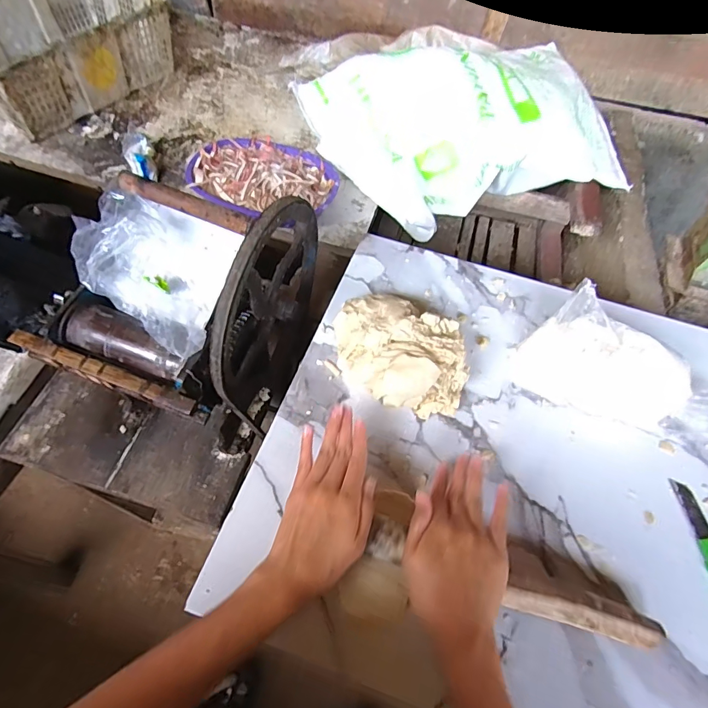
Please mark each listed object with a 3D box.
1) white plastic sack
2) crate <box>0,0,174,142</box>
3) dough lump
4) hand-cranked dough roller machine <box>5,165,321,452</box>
[{"bbox_3d":[0.266,-0.504,0.949,0.634,0.197,0.463,-24,65,-19],"label":"white plastic sack"},{"bbox_3d":[-0.713,-0.744,1.040,0.339,0.175,0.481,33,62,13],"label":"crate"},{"bbox_3d":[0.052,-0.005,0.482,0.160,0.063,0.116,31,61,11],"label":"dough lump"},{"bbox_3d":[-0.201,-0.071,0.545,0.229,0.271,0.310,28,61,10],"label":"hand-cranked dough roller machine"}]

